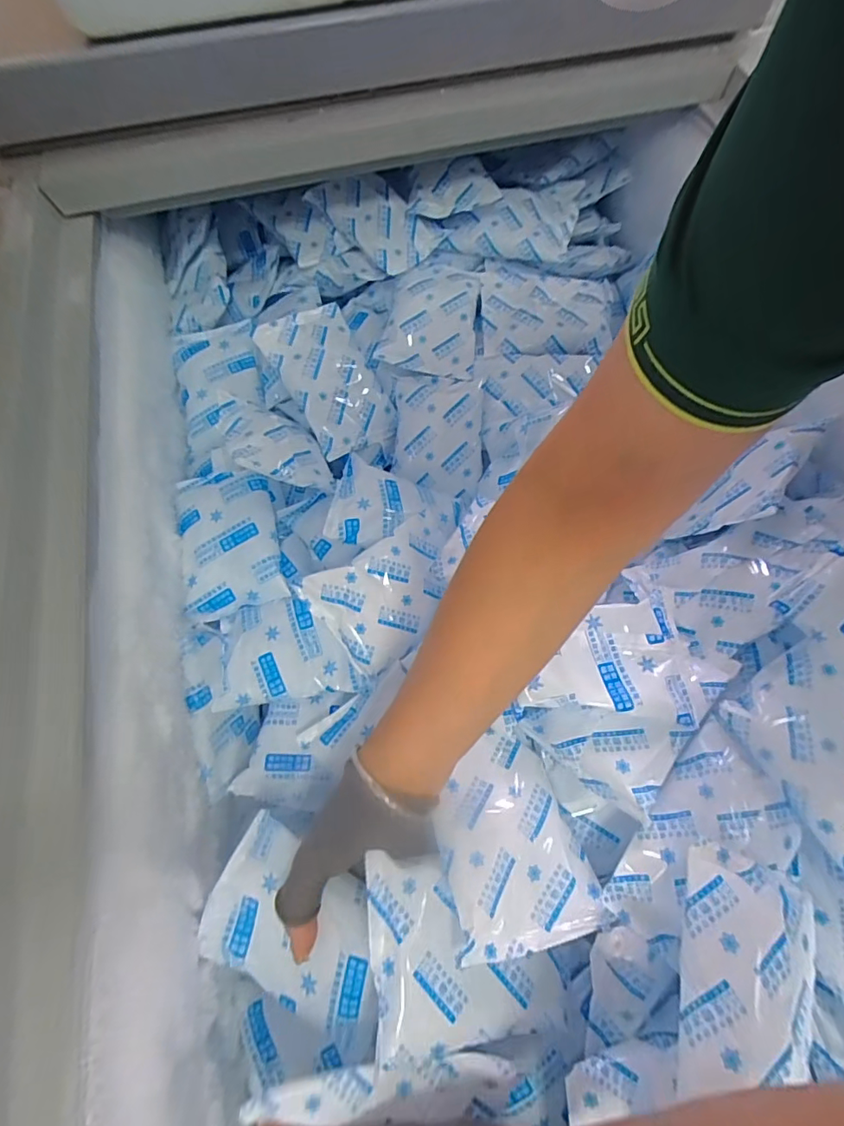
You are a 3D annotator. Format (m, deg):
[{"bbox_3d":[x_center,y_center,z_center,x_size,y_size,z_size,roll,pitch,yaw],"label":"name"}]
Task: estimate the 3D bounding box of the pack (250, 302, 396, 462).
[{"bbox_3d":[-0.098,-0.197,0.531,0.097,0.023,0.162,-29,90,-23],"label":"pack"}]

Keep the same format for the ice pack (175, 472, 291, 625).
[{"bbox_3d":[-0.179,-0.024,0.469,0.089,0.033,0.141,-13,66,-4],"label":"ice pack"}]

